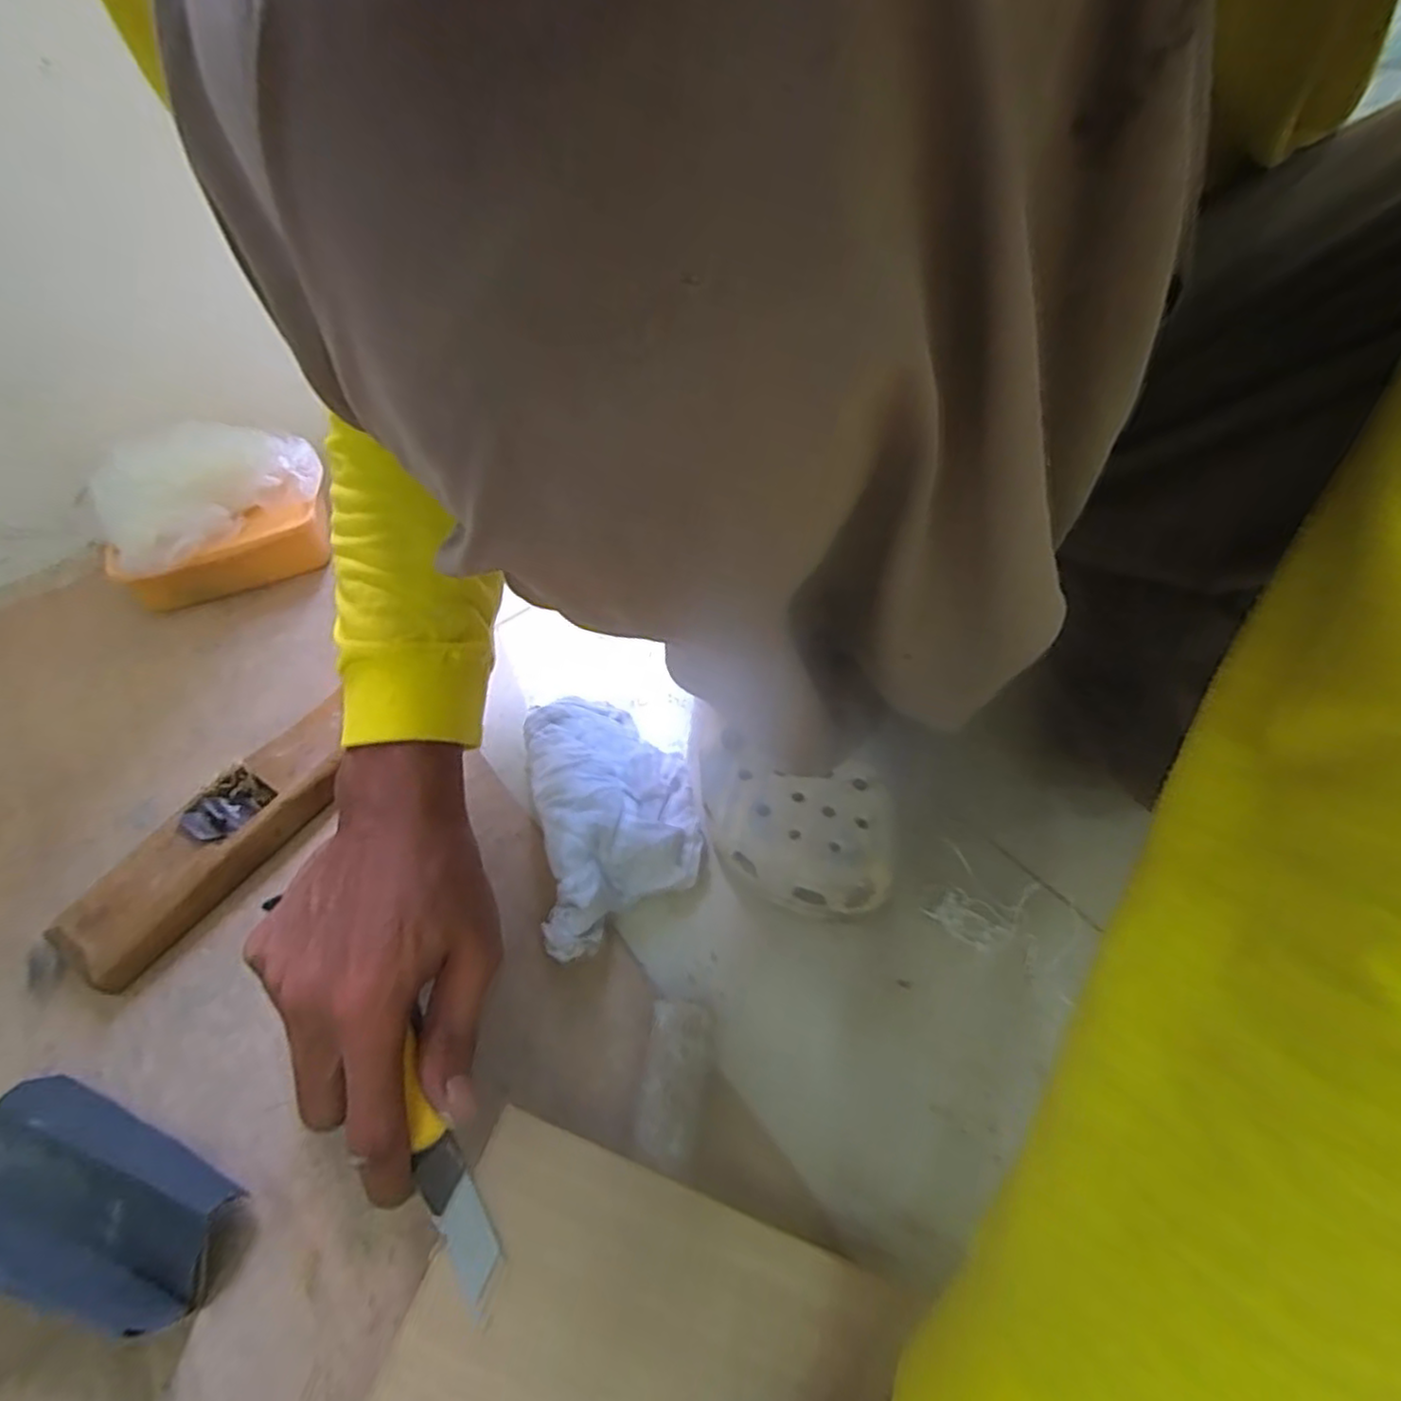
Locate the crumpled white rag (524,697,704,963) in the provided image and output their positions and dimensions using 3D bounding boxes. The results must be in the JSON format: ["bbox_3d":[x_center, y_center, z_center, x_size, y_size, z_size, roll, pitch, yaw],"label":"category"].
[{"bbox_3d":[-0.055,0.058,0.442,0.096,0.043,0.171,-13,52,-6],"label":"crumpled white rag"}]

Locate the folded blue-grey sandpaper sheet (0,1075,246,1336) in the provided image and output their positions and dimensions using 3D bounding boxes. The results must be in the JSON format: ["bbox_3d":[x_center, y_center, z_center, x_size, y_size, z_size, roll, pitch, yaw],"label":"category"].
[{"bbox_3d":[-0.279,0.222,0.323,0.137,0.042,0.072,11,53,12],"label":"folded blue-grey sandpaper sheet"}]

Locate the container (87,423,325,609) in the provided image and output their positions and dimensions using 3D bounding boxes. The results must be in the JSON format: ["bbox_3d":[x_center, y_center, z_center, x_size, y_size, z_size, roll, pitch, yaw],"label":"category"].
[{"bbox_3d":[-0.388,-0.153,0.584,0.164,0.097,0.112,-26,55,-16],"label":"container"}]

